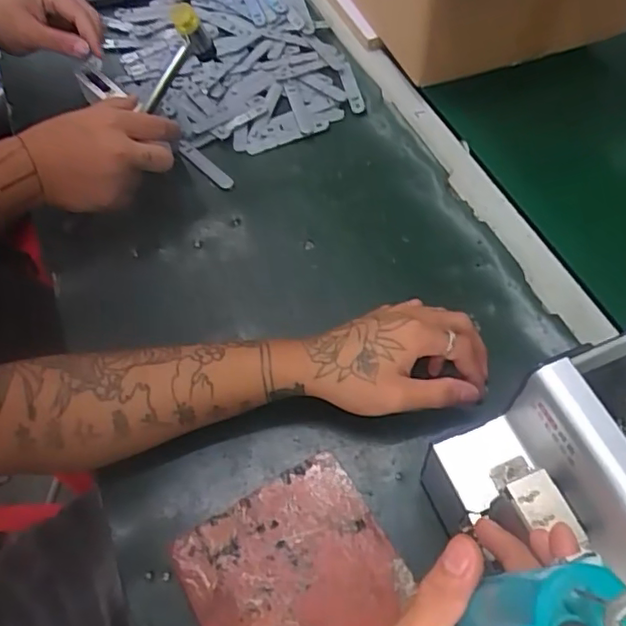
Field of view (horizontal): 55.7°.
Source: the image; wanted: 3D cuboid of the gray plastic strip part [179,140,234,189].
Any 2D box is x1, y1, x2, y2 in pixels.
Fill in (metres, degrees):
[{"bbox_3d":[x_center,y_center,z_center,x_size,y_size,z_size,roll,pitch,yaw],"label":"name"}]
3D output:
[{"bbox_3d":[-0.114,-0.158,0.632,0.014,0.006,0.086,-40,65,-20],"label":"gray plastic strip part"}]

